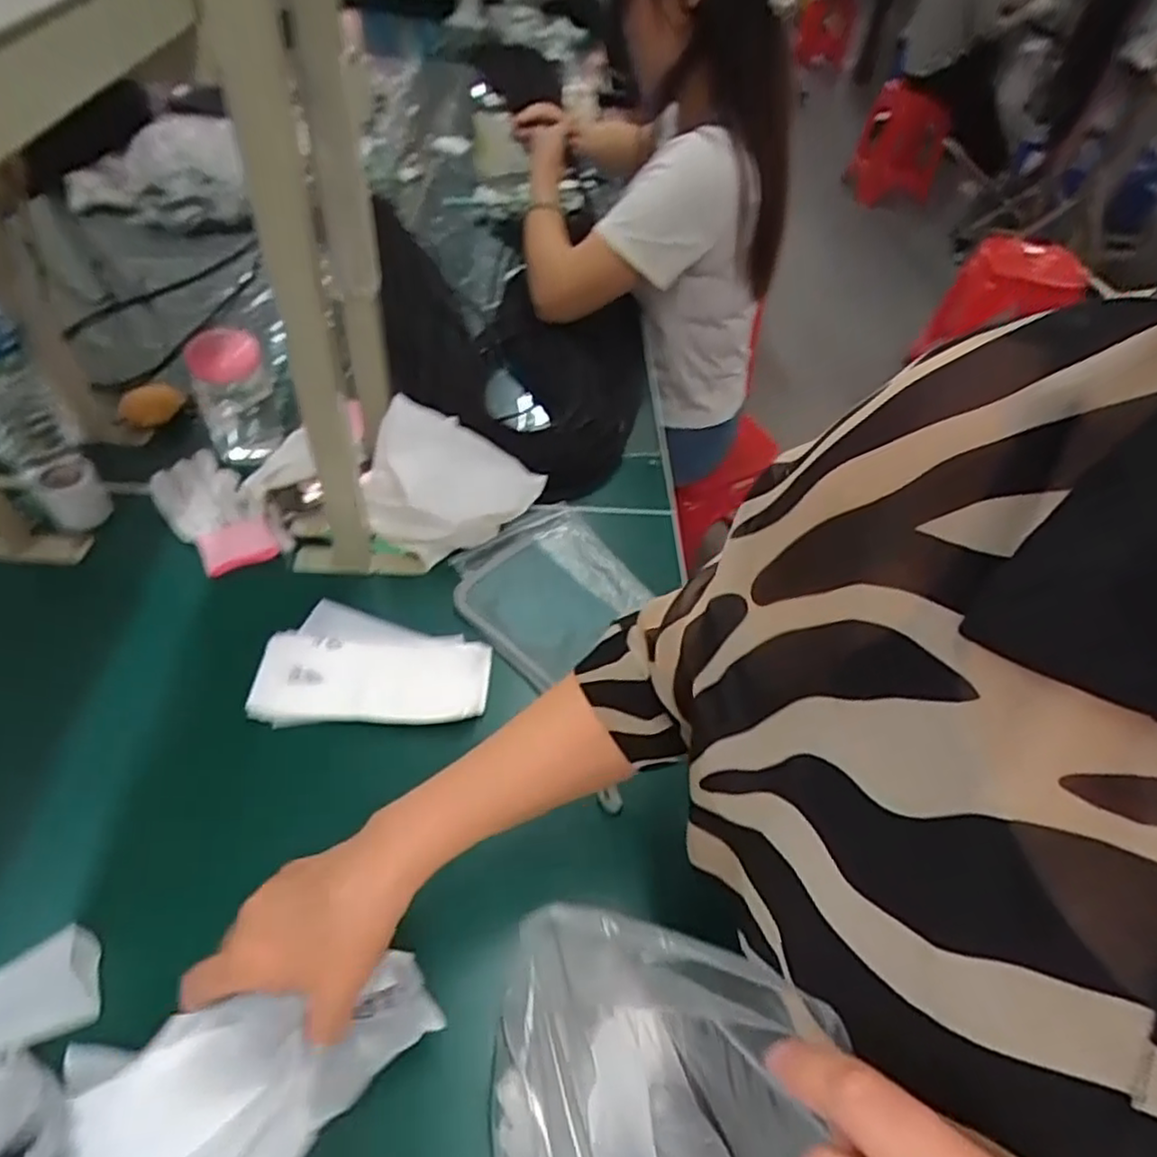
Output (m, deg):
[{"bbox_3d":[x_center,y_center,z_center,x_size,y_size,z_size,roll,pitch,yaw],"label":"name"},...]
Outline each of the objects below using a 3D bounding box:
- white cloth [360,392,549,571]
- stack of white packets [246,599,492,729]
[{"bbox_3d":[-0.133,-0.083,0.689,0.159,0.024,0.131,29,91,-16],"label":"white cloth"},{"bbox_3d":[-0.177,0.075,0.618,0.191,0.018,0.107,2,49,-5],"label":"stack of white packets"}]

